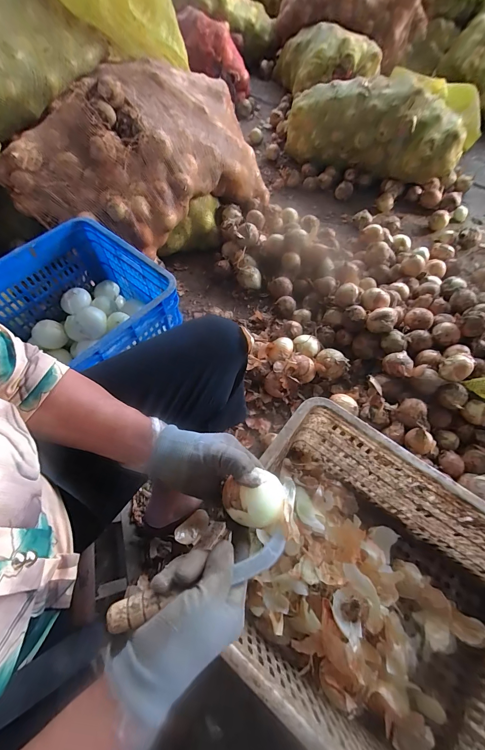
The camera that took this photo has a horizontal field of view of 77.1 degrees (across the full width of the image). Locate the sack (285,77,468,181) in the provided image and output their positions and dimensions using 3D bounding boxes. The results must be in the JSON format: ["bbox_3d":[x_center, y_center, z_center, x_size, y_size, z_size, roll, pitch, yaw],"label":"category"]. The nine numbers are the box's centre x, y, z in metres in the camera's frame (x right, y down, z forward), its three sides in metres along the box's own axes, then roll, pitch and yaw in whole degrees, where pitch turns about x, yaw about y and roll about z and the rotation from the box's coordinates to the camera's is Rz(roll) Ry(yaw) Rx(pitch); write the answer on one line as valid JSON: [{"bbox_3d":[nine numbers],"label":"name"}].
[{"bbox_3d":[0.545,-1.051,1.299,0.761,0.275,0.258,32,65,16],"label":"sack"}]

